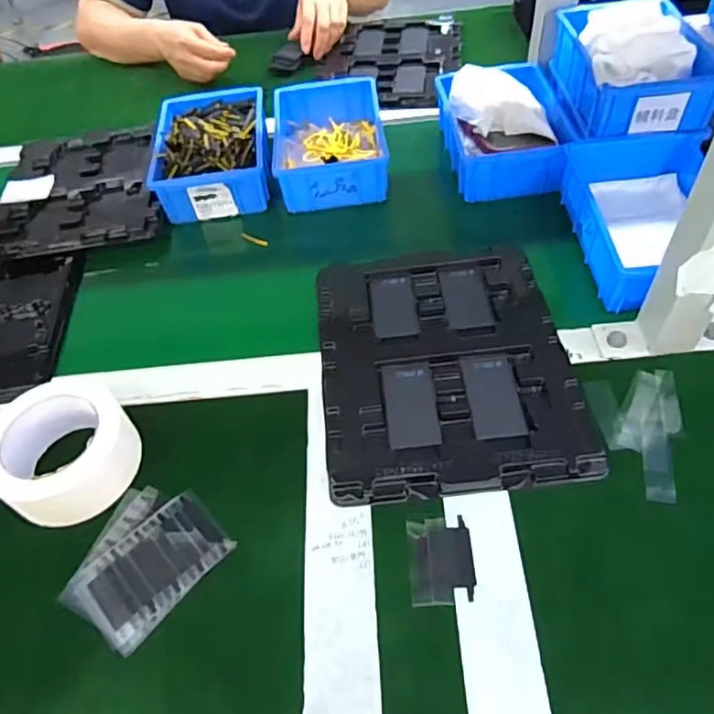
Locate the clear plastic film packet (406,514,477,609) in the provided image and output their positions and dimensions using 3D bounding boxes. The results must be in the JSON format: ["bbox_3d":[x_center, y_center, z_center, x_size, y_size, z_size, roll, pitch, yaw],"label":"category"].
[{"bbox_3d":[0.063,0.152,0.436,0.047,0.004,0.063,-4,52,3],"label":"clear plastic film packet"}]

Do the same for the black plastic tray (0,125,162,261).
[{"bbox_3d":[-0.364,-0.225,0.766,0.195,0.018,0.273,-12,48,-10],"label":"black plastic tray"}]

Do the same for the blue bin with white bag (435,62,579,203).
[{"bbox_3d":[0.181,-0.286,0.731,0.145,0.079,0.224,-5,51,2],"label":"blue bin with white bag"}]

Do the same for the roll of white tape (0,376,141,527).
[{"bbox_3d":[-0.248,0.076,0.492,0.119,0.052,0.112,-3,52,4],"label":"roll of white tape"}]

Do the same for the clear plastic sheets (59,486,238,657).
[{"bbox_3d":[-0.168,0.157,0.457,0.100,0.006,0.111,32,61,27],"label":"clear plastic sheets"}]

